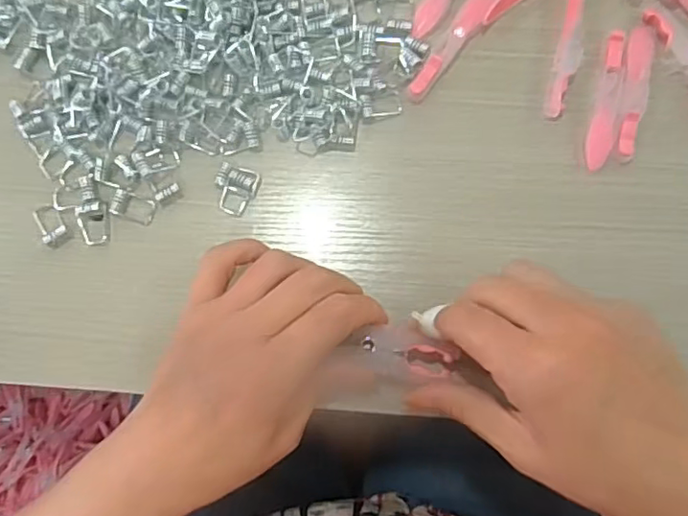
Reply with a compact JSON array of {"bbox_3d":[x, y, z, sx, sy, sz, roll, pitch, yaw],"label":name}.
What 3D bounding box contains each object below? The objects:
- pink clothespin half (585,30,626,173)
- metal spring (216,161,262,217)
[{"bbox_3d":[0.141,-0.086,0.310,0.012,0.004,0.079,11,85,4],"label":"pink clothespin half"},{"bbox_3d":[-0.059,-0.037,0.310,0.023,0.006,0.027,20,85,5],"label":"metal spring"}]

